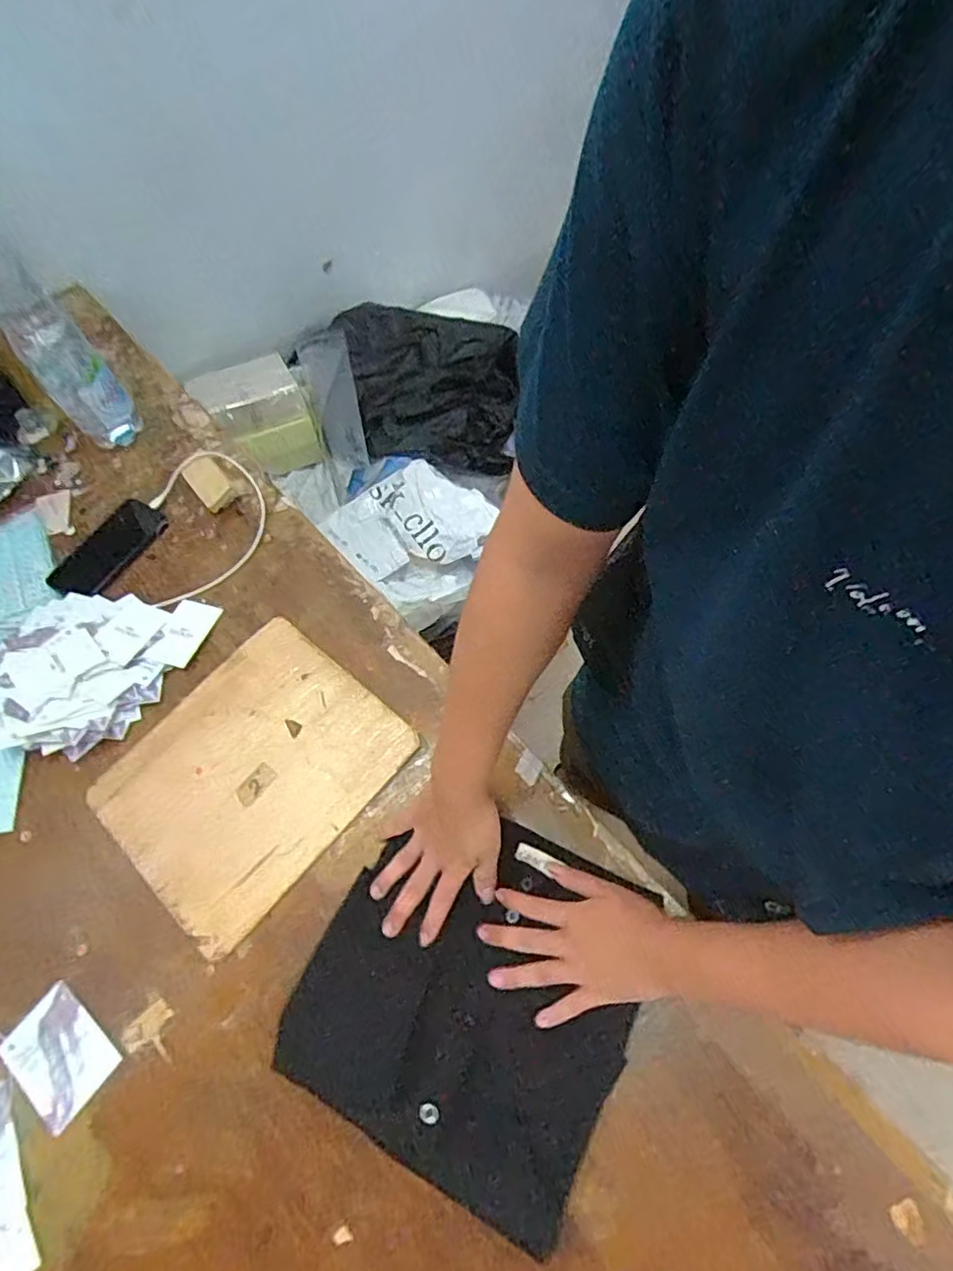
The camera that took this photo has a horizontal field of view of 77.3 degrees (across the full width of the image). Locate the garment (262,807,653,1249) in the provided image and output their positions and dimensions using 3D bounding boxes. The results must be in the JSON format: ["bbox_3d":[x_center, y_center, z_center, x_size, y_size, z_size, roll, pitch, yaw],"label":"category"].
[{"bbox_3d":[-0.002,0.301,0.523,0.271,0.032,0.267,26,65,16],"label":"garment"}]

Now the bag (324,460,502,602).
[{"bbox_3d":[-0.106,-0.194,1.099,0.258,0.082,0.288,-39,65,-14],"label":"bag"}]

